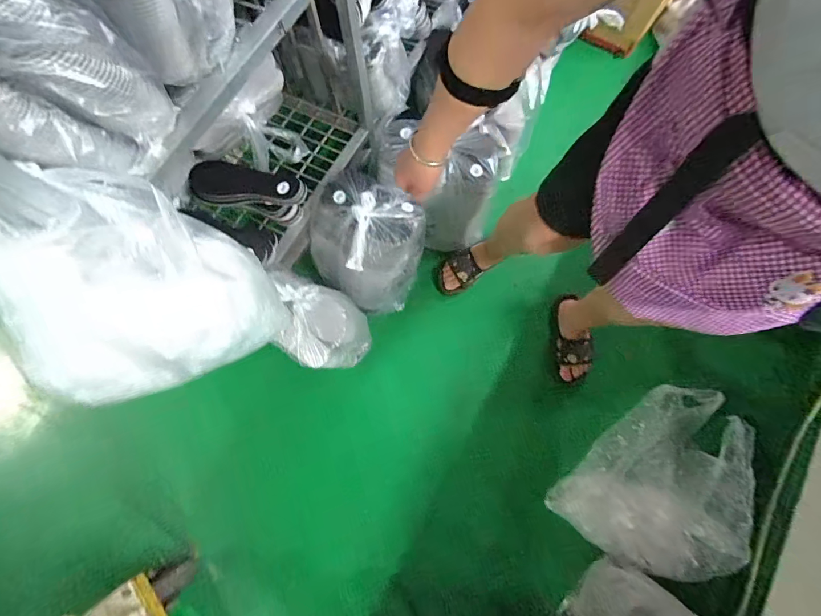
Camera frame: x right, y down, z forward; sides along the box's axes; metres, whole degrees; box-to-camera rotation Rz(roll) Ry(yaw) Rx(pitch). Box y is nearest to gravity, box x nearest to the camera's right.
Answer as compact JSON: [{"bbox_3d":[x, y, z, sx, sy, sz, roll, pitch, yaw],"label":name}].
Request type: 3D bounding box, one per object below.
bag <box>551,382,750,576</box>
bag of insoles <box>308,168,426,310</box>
[{"bbox_3d":[0.585,0.386,0.908,0.443,0.102,0.305,-42,80,-10],"label":"bag"},{"bbox_3d":[-0.106,-0.149,0.951,0.256,0.237,0.222,34,78,8],"label":"bag of insoles"}]

